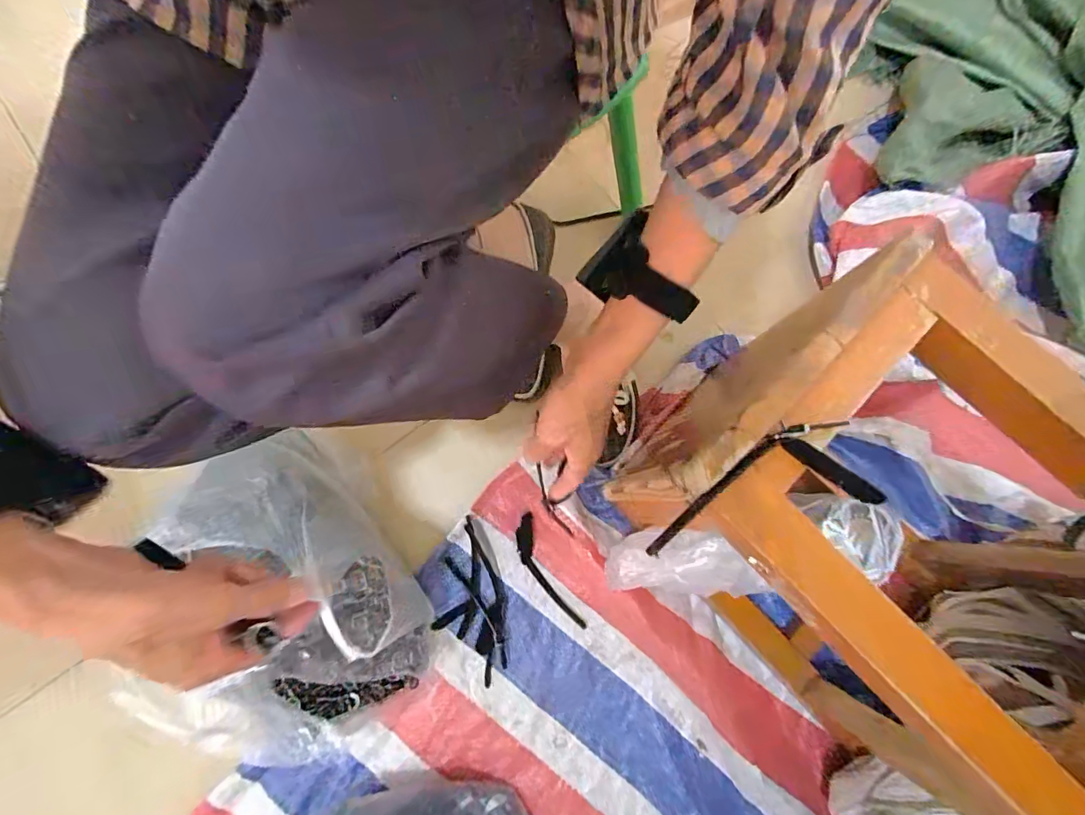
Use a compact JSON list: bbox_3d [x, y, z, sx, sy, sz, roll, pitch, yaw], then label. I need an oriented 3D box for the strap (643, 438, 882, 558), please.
[{"bbox_3d":[0.113,0.043,0.263,0.122,0.016,0.044,-13,78,-4],"label":"strap"}]

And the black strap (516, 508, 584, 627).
[{"bbox_3d":[0.002,0.190,0.549,0.032,0.014,0.138,-26,79,-7],"label":"black strap"}]

